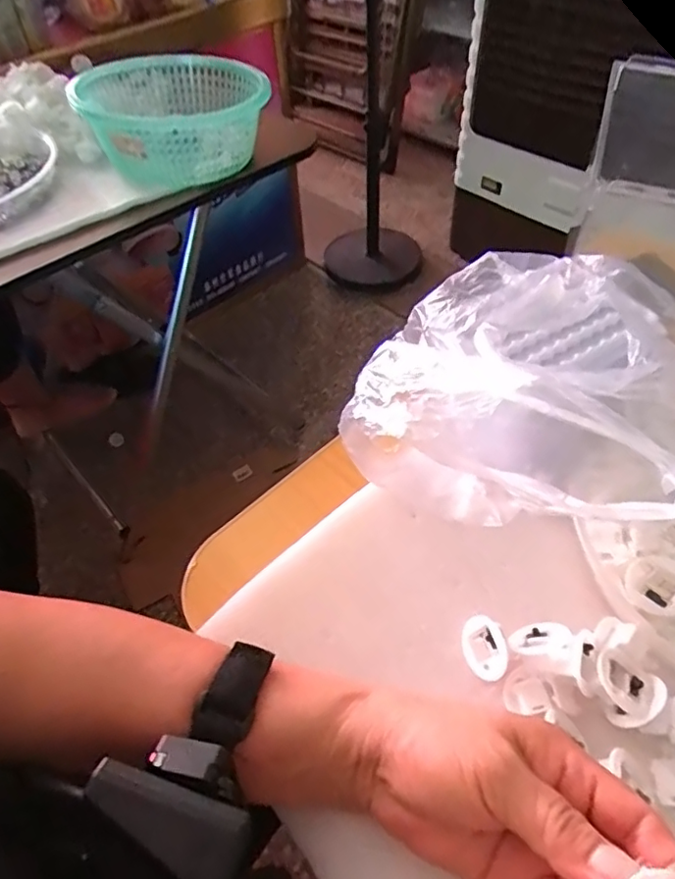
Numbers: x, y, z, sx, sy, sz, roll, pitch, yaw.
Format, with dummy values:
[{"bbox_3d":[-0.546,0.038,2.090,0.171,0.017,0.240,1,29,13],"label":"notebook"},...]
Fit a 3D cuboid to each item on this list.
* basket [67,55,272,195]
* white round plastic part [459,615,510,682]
[{"bbox_3d":[-0.209,-0.420,0.735,0.224,0.085,0.220,-24,54,-14],"label":"basket"},{"bbox_3d":[0.082,0.115,0.314,0.026,0.012,0.033,-4,80,34],"label":"white round plastic part"}]

